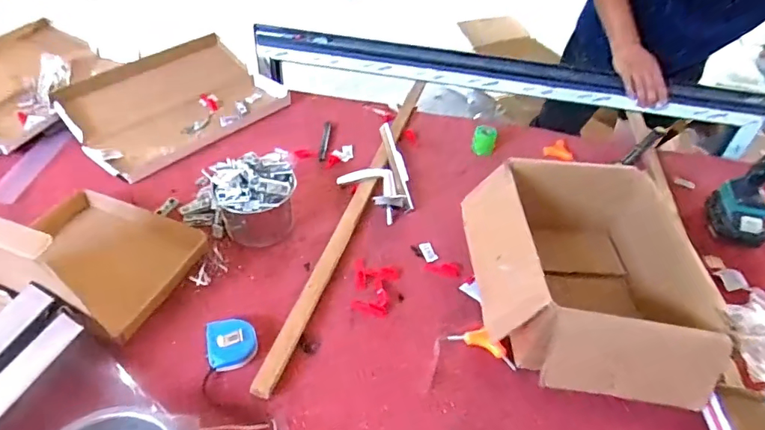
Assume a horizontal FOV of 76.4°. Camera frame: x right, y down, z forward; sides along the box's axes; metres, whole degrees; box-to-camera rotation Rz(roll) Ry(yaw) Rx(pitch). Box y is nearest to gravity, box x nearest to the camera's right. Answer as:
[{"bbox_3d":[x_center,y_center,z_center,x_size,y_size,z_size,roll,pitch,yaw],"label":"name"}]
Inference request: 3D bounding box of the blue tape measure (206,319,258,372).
[{"bbox_3d":[-0.209,0.180,0.679,0.063,0.030,0.068,-11,47,-13],"label":"blue tape measure"}]

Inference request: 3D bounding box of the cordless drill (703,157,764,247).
[{"bbox_3d":[0.656,-0.066,0.835,0.081,0.230,0.159,24,49,20],"label":"cordless drill"}]

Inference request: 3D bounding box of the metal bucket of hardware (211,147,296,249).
[{"bbox_3d":[-0.213,-0.030,0.831,0.125,0.116,0.123,1,45,-1],"label":"metal bucket of hardware"}]

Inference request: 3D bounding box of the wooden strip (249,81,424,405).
[{"bbox_3d":[-0.028,-0.059,0.937,0.035,0.026,0.880,14,45,10],"label":"wooden strip"}]

